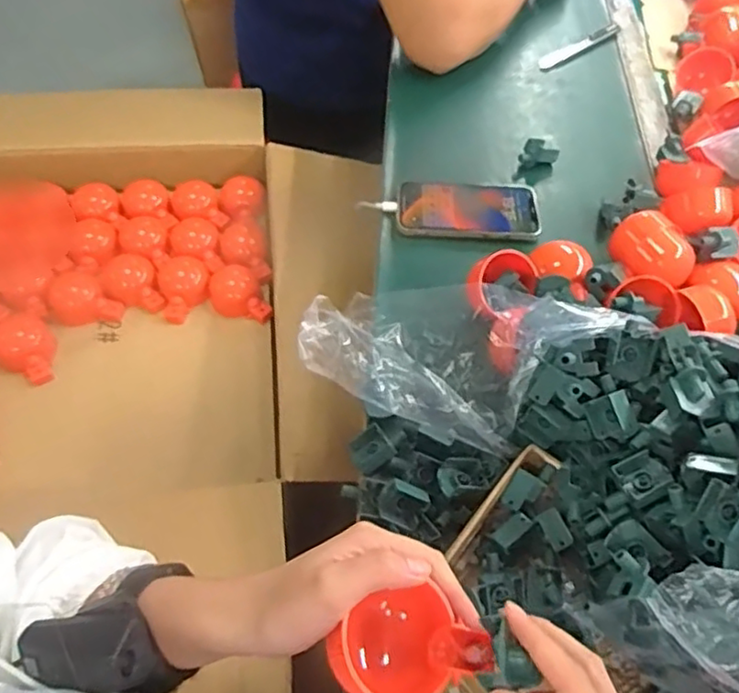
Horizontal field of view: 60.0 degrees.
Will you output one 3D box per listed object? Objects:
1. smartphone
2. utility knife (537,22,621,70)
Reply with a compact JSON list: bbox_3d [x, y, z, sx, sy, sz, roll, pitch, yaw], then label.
[{"bbox_3d":[0.102,-0.144,0.673,0.145,0.008,0.083,-2,59,-1],"label":"smartphone"},{"bbox_3d":[0.284,-0.405,0.857,0.154,0.009,0.023,-29,63,-19],"label":"utility knife"}]

